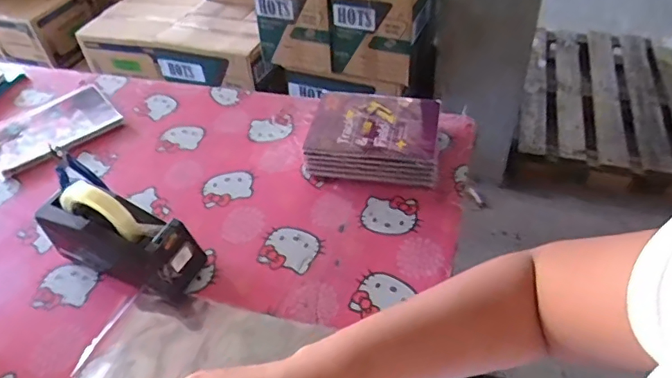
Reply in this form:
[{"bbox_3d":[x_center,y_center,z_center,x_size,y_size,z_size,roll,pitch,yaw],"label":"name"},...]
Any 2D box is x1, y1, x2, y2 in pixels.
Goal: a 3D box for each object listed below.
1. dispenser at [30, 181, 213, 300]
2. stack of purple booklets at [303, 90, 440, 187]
[{"bbox_3d":[-0.281,0.056,0.657,0.201,0.132,0.076,15,48,18],"label":"dispenser"},{"bbox_3d":[0.063,-0.084,0.805,0.191,0.067,0.157,6,46,11],"label":"stack of purple booklets"}]

